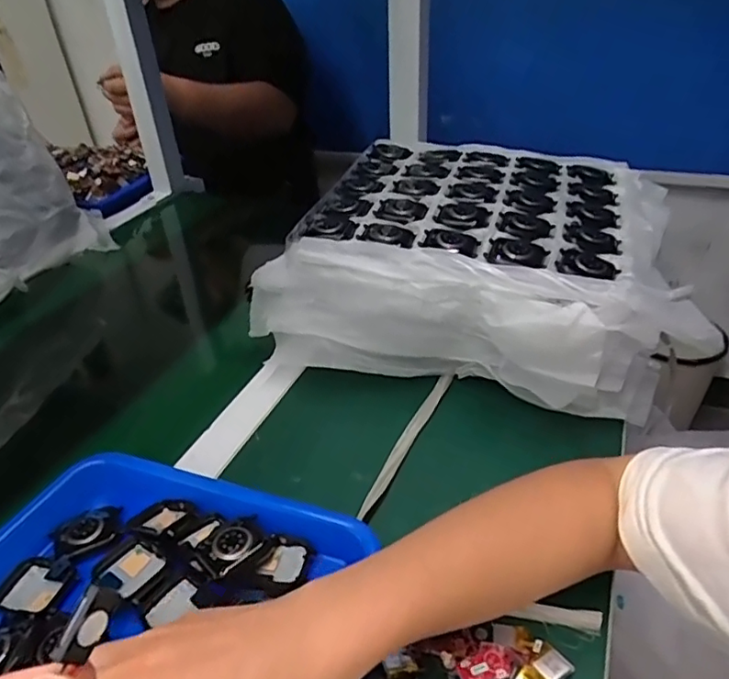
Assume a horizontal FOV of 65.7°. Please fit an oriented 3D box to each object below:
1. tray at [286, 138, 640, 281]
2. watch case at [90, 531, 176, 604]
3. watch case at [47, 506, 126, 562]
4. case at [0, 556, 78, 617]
[{"bbox_3d":[0.097,-0.130,0.519,0.274,0.032,0.213,12,38,21],"label":"tray"},{"bbox_3d":[-0.144,0.143,0.352,0.043,0.013,0.036,16,40,26],"label":"watch case"},{"bbox_3d":[-0.188,0.131,0.385,0.044,0.007,0.034,-27,41,-30],"label":"watch case"},{"bbox_3d":[-0.203,0.155,0.353,0.040,0.011,0.039,6,36,14],"label":"case"}]

